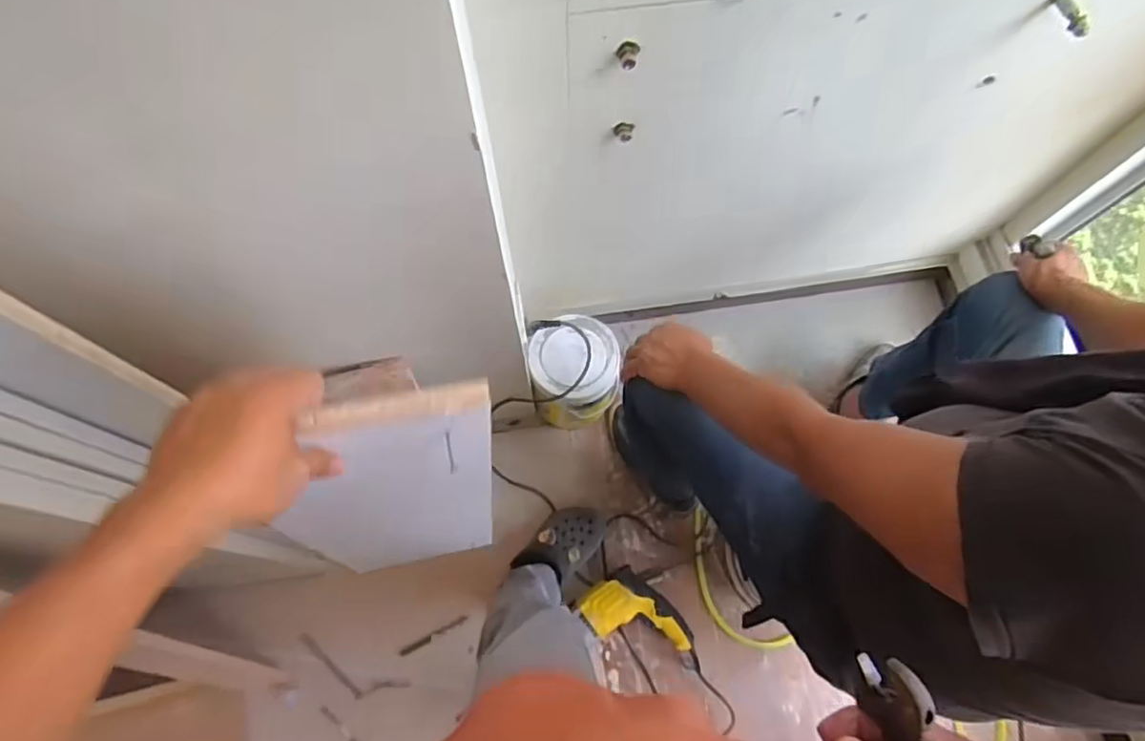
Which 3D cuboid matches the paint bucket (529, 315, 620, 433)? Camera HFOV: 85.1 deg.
[{"bbox_3d":[0.002,0.007,1.223,0.166,0.223,0.187,0,72,-3],"label":"paint bucket"}]

